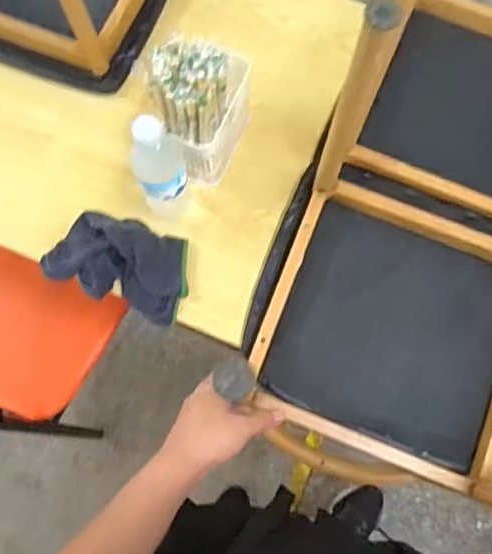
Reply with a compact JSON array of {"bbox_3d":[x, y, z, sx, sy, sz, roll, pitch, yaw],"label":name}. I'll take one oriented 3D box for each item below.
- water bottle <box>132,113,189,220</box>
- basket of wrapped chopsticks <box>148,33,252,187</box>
[{"bbox_3d":[-0.113,-0.137,0.783,0.070,0.199,0.068,-20,74,-5],"label":"water bottle"},{"bbox_3d":[-0.054,-0.226,0.775,0.085,0.224,0.146,20,75,7],"label":"basket of wrapped chopsticks"}]

